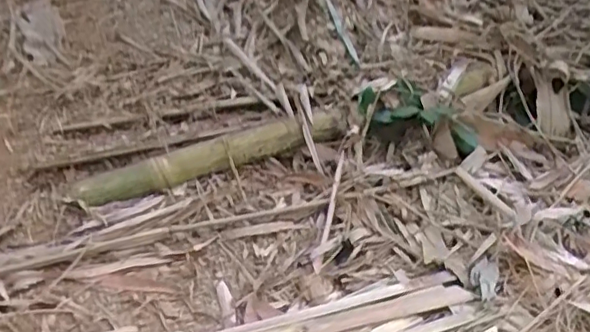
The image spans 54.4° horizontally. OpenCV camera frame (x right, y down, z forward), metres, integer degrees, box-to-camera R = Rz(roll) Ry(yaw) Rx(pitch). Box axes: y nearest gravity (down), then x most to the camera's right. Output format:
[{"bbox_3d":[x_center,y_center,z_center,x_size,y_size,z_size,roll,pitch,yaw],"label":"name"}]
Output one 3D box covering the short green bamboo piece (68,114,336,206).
[{"bbox_3d":[-0.152,-0.018,1.103,0.526,0.058,0.068,-17,26,-10],"label":"short green bamboo piece"}]

